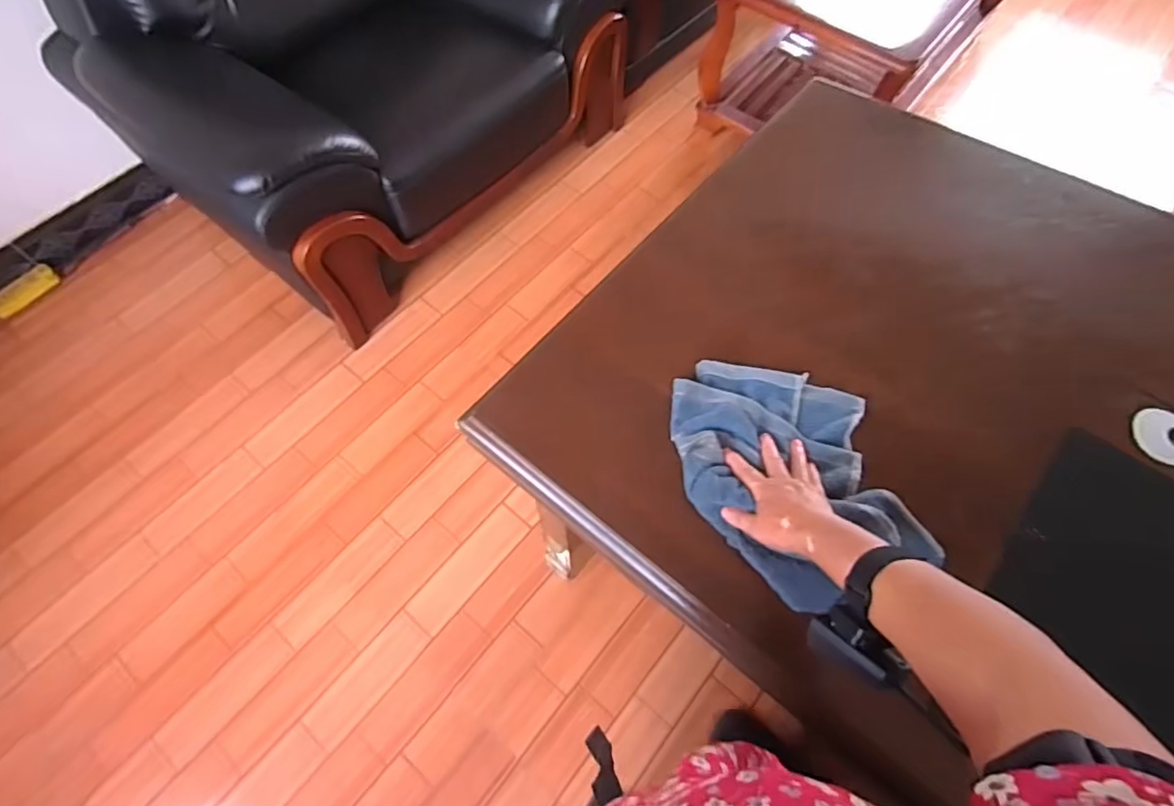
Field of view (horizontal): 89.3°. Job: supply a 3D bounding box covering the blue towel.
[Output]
[{"bbox_3d":[0.222,0.068,0.636,0.227,0.044,0.273,-11,63,-4],"label":"blue towel"}]

